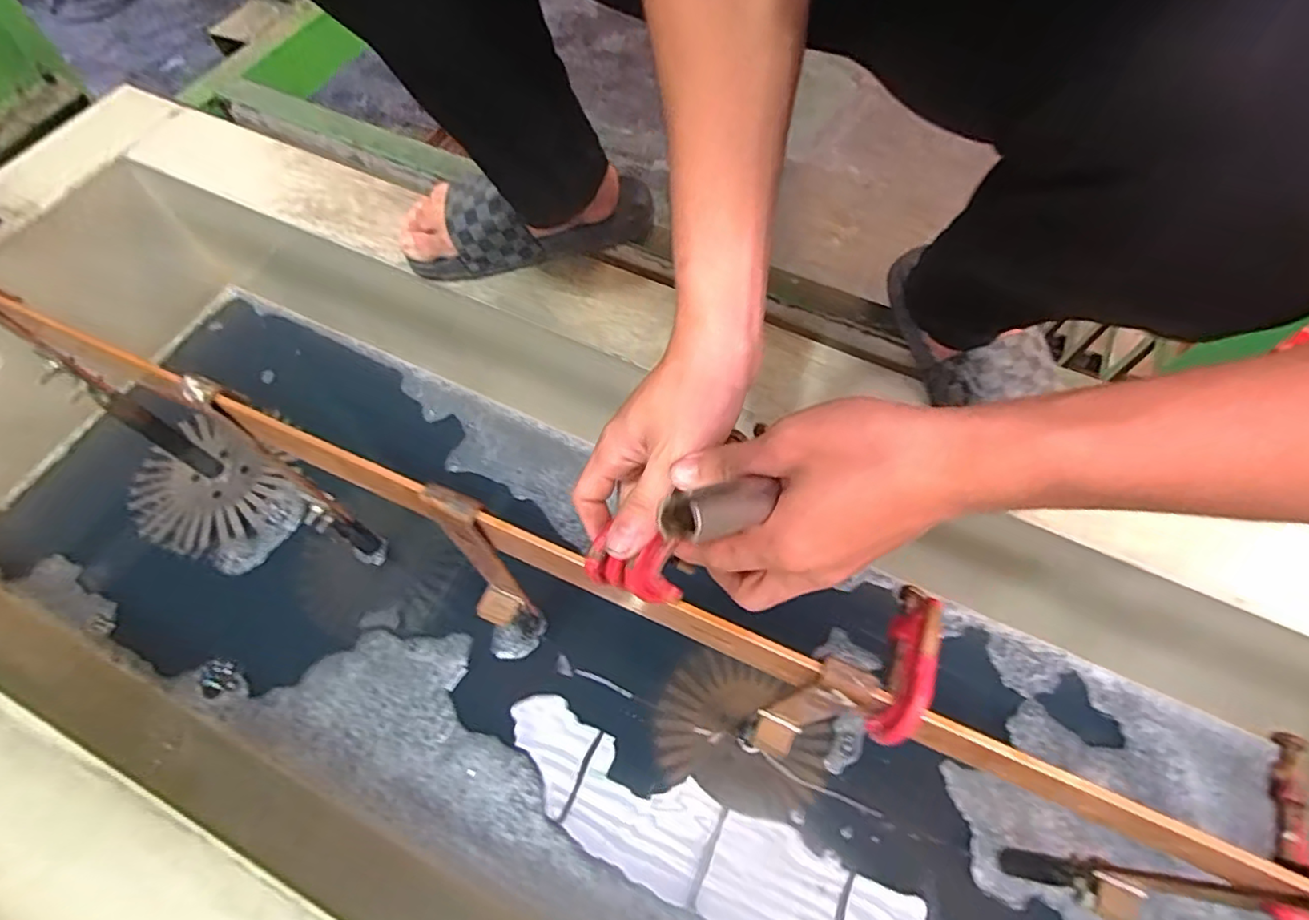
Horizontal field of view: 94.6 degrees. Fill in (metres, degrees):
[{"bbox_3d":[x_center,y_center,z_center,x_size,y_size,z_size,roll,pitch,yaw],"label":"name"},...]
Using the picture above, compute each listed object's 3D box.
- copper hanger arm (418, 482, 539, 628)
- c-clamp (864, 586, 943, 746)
[{"bbox_3d":[-0.147,0.092,0.503,0.052,0.235,0.047,37,68,17],"label":"copper hanger arm"},{"bbox_3d":[0.157,0.122,0.375,0.013,0.066,0.107,23,65,11],"label":"c-clamp"}]

